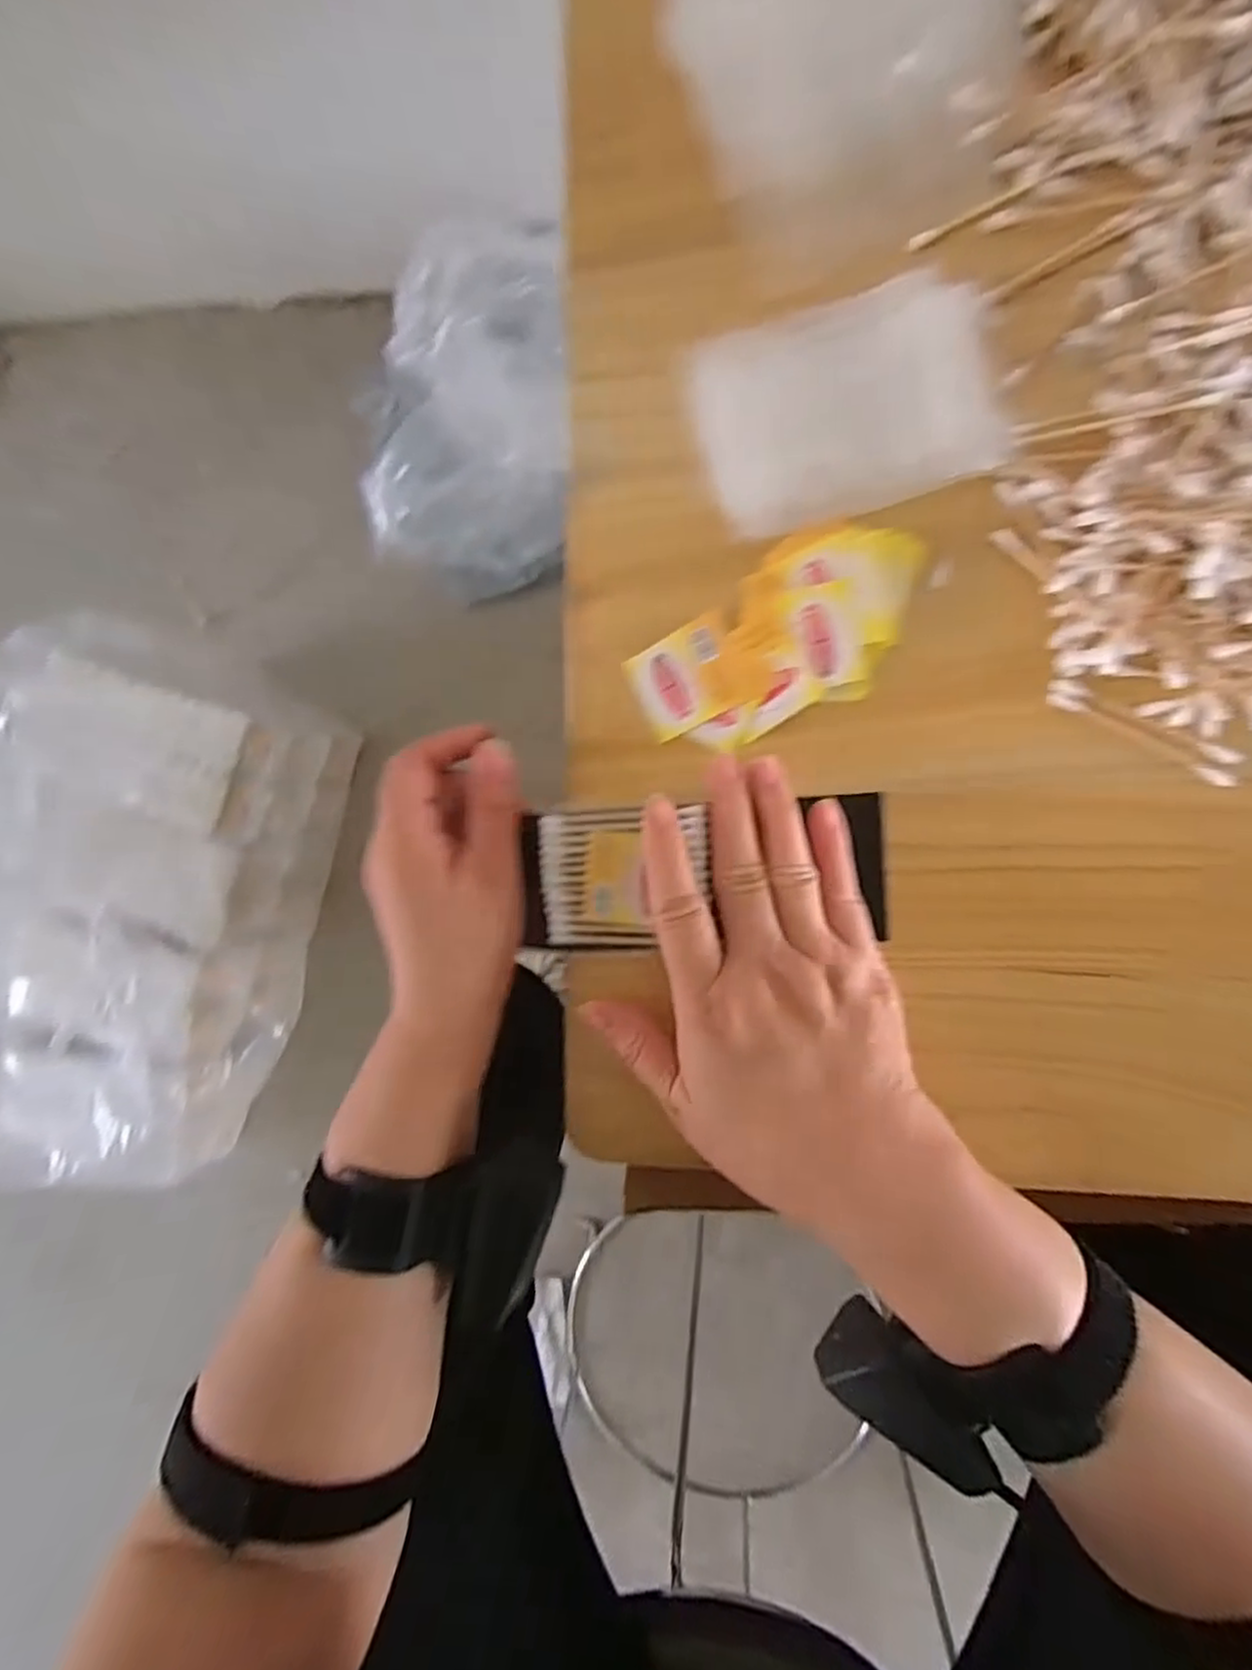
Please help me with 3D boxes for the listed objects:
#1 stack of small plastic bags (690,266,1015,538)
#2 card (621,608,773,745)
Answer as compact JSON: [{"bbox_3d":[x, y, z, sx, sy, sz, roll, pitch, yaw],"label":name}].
[{"bbox_3d":[0.089,-0.172,0.297,0.112,0.018,0.076,-15,89,8],"label":"stack of small plastic bags"},{"bbox_3d":[0.030,-0.068,0.312,0.053,0.004,0.041,-26,87,7],"label":"card"}]

